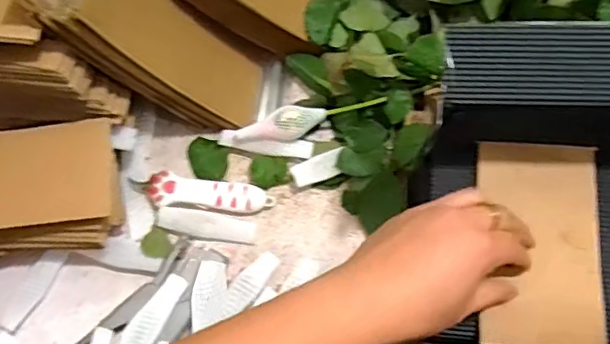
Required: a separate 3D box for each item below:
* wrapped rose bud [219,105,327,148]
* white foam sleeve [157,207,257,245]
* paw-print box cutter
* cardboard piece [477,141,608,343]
[{"bbox_3d":[-0.031,-0.044,0.525,0.099,0.030,0.032,-1,74,1],"label":"wrapped rose bud"},{"bbox_3d":[-0.092,0.048,0.507,0.091,0.013,0.023,8,74,4],"label":"white foam sleeve"},{"bbox_3d":[-0.097,0.022,0.528,0.131,0.009,0.032,10,74,5],"label":"paw-print box cutter"},{"bbox_3d":[0.159,0.047,0.378,0.079,0.006,0.136,3,74,3],"label":"cardboard piece"}]

